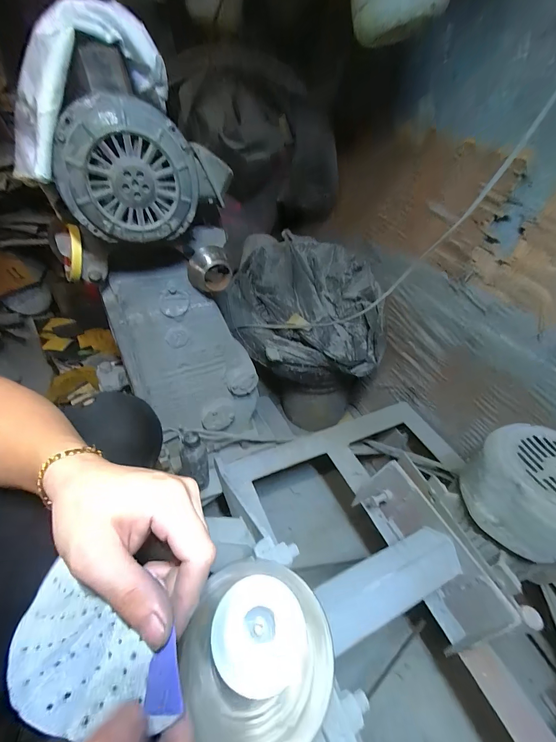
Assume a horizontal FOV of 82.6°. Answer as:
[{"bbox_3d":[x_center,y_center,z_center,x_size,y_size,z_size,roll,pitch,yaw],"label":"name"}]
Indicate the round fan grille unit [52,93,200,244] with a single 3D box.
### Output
[{"bbox_3d":[-0.187,-0.254,0.415,0.176,0.145,0.045,-19,49,-25],"label":"round fan grille unit"}]

